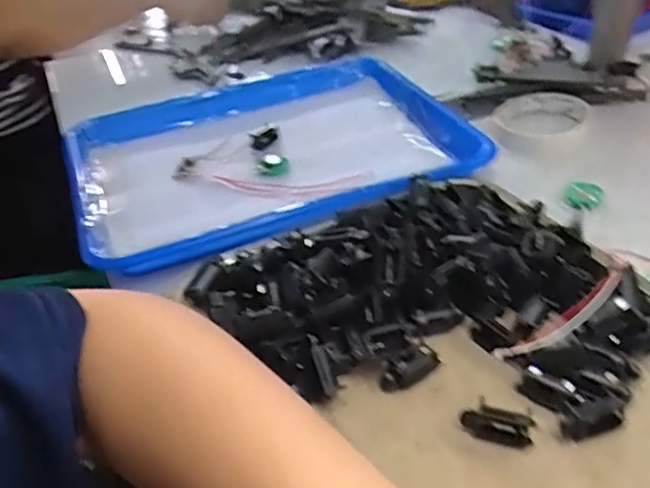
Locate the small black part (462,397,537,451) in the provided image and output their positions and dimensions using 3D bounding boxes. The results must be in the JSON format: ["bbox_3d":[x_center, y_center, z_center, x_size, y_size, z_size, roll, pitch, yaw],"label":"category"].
[{"bbox_3d":[0.087,0.090,0.308,0.034,0.017,0.013,13,42,24],"label":"small black part"}]

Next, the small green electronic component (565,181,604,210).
[{"bbox_3d":[0.199,-0.037,0.469,0.027,0.006,0.033,17,43,28],"label":"small green electronic component"}]

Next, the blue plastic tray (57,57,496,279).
[{"bbox_3d":[-0.050,-0.082,0.537,0.320,0.036,0.253,-18,39,-14],"label":"blue plastic tray"}]

